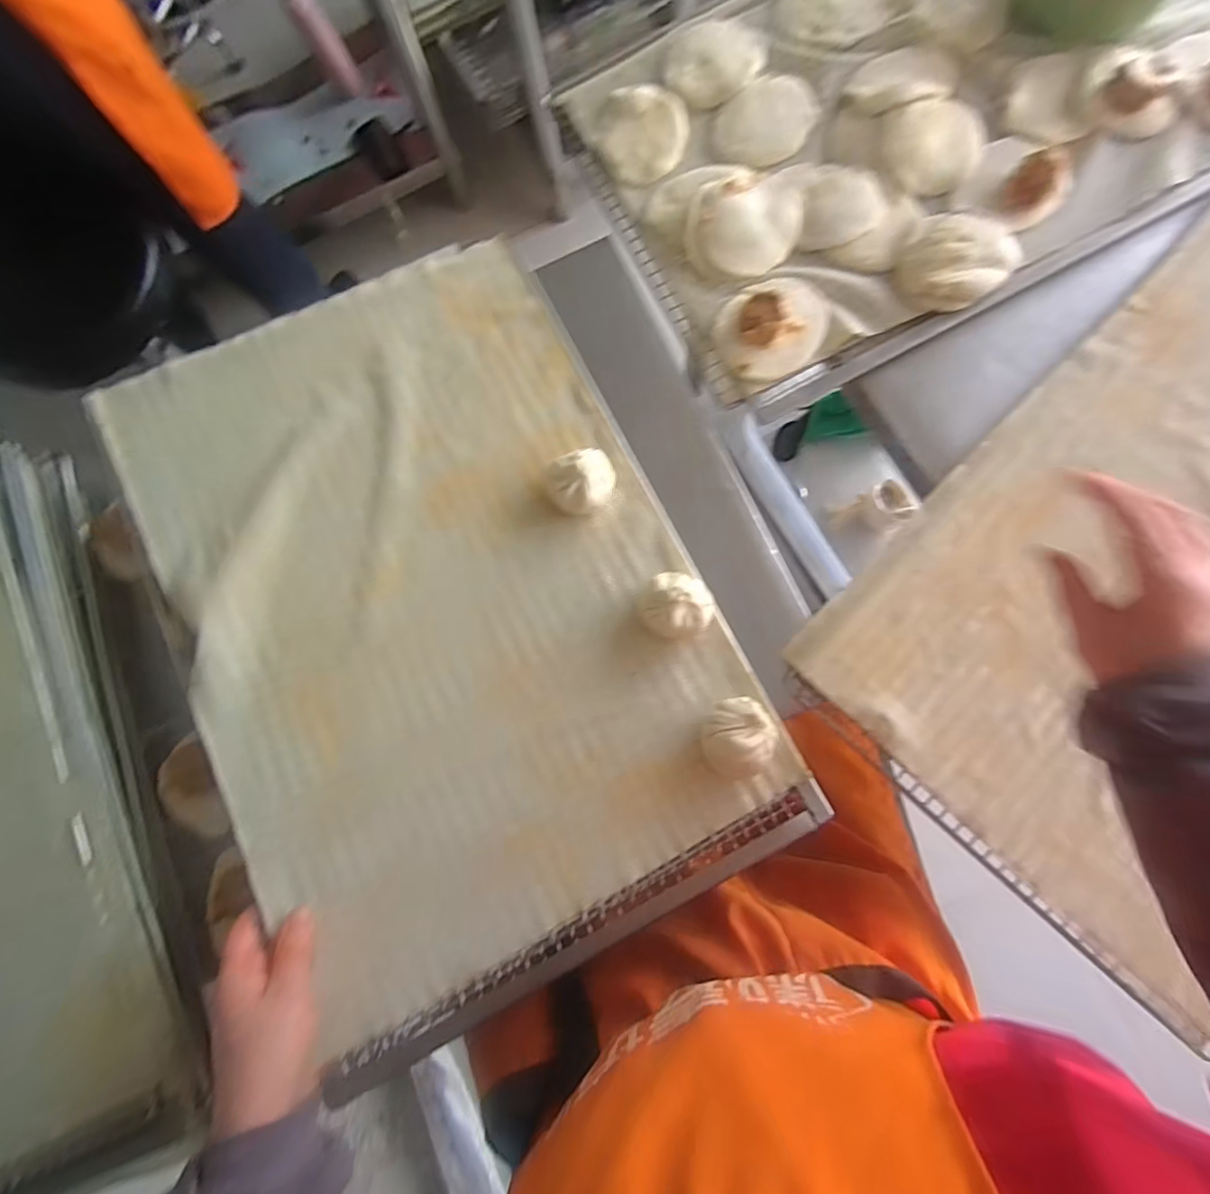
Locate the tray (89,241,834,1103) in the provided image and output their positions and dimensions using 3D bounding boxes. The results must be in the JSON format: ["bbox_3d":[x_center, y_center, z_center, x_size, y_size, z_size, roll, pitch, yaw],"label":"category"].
[{"bbox_3d":[-0.129,-0.006,0.449,0.392,0.041,0.585,-26,79,-9],"label":"tray"}]

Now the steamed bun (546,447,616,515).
[{"bbox_3d":[-0.019,-0.096,0.468,0.057,0.038,0.057,-1,81,5],"label":"steamed bun"}]

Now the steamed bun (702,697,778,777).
[{"bbox_3d":[0.101,0.105,0.417,0.053,0.033,0.061,28,84,8],"label":"steamed bun"}]

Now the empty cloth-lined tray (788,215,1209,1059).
[{"bbox_3d":[0.489,-0.028,0.439,0.598,0.030,0.380,-45,80,-3],"label":"empty cloth-lined tray"}]

